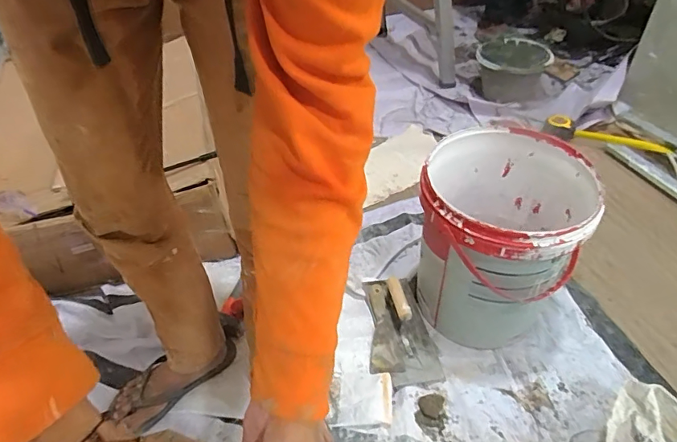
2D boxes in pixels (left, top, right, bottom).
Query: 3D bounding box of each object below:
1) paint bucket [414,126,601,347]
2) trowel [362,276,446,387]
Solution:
[{"bbox_3d":[0.318,0.039,0.973,0.297,0.353,0.340,13,46,14],"label":"paint bucket"},{"bbox_3d":[0.124,0.216,1.001,0.145,0.065,0.252,-8,45,-6],"label":"trowel"}]

